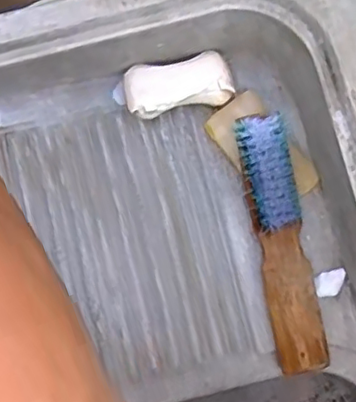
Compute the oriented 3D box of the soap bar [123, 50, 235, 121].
[{"bbox_3d":[-0.001,-0.099,0.520,0.088,0.021,0.044,-14,79,-2],"label":"soap bar"}]

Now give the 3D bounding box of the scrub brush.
[{"bbox_3d":[0.084,0.035,0.496,0.038,0.041,0.202,-11,79,-1],"label":"scrub brush"}]

